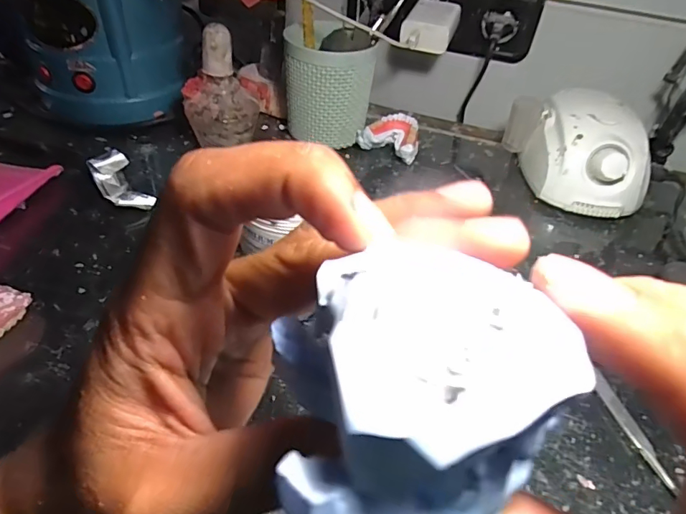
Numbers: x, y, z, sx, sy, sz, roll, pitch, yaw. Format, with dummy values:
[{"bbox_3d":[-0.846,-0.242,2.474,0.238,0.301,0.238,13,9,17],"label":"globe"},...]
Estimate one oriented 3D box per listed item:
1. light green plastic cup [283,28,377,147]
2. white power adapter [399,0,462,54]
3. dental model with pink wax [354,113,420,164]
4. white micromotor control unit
[{"bbox_3d":[-0.016,-0.181,0.503,0.092,0.116,0.080,6,43,-1],"label":"light green plastic cup"},{"bbox_3d":[0.099,-0.260,0.521,0.056,0.033,0.088,15,44,9],"label":"white power adapter"},{"bbox_3d":[0.050,-0.132,0.517,0.065,0.035,0.055,11,43,5],"label":"dental model with pink wax"},{"bbox_3d":[0.248,-0.108,0.481,0.095,0.083,0.130,5,43,-2],"label":"white micromotor control unit"}]

